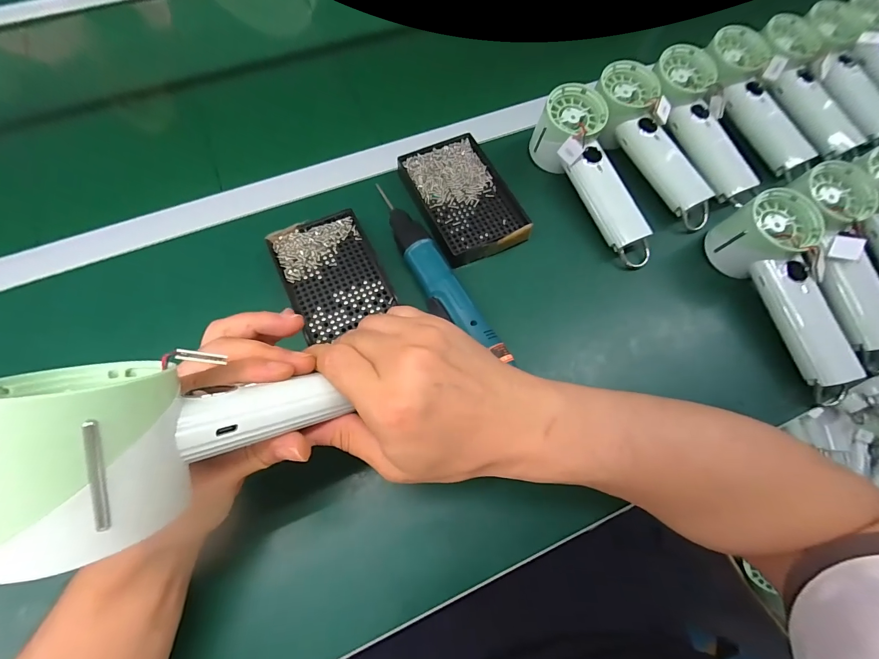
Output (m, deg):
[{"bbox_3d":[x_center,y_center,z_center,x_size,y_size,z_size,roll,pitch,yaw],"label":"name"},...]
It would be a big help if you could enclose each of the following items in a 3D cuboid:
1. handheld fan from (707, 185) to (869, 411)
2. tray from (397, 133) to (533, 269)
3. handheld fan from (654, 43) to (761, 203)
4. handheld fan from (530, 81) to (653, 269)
[{"bbox_3d":[0.321,-0.035,0.337,0.068,0.063,0.175,-16,71,-8],"label":"handheld fan"},{"bbox_3d":[0.024,-0.138,0.388,0.093,0.019,0.142,-22,74,-9],"label":"tray"},{"bbox_3d":[0.278,-0.223,0.405,0.065,0.052,0.173,-9,70,-5],"label":"handheld fan"},{"bbox_3d":[0.164,-0.163,0.379,0.062,0.054,0.179,-27,73,-12],"label":"handheld fan"}]

